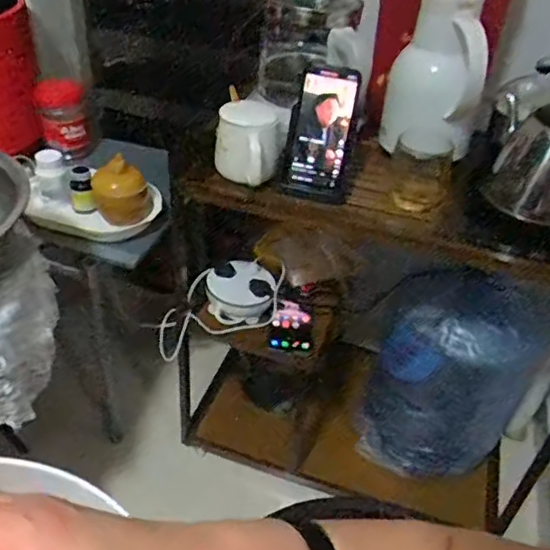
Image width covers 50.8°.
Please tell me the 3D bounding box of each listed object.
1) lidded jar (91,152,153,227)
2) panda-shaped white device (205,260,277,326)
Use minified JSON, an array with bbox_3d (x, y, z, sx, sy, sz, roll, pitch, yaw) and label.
[{"bbox_3d":[-0.274,-0.149,1.038,0.101,0.103,0.086,-7,40,-14],"label":"lidded jar"},{"bbox_3d":[-0.063,0.033,1.072,0.124,0.078,0.099,1,39,-6],"label":"panda-shaped white device"}]

